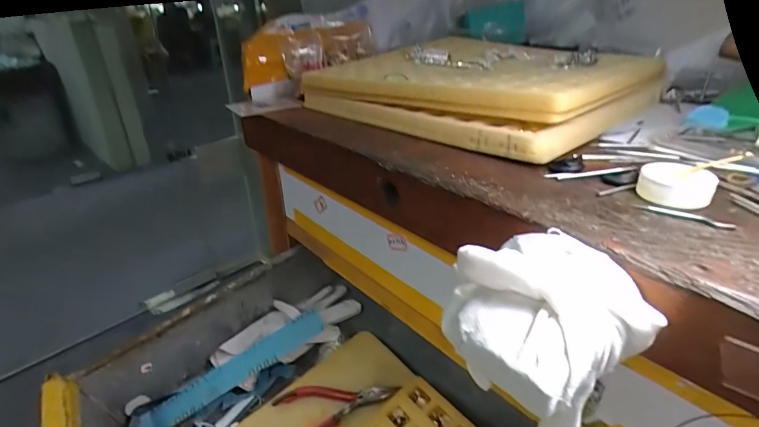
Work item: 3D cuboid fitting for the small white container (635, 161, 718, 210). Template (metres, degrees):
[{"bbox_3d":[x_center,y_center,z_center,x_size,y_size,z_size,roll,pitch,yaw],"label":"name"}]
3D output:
[{"bbox_3d":[0.151,-0.015,0.208,0.032,0.014,0.029,18,33,33],"label":"small white container"}]

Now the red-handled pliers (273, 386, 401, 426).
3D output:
[{"bbox_3d":[-0.048,0.180,0.381,0.128,0.011,0.051,-18,29,-4],"label":"red-handled pliers"}]

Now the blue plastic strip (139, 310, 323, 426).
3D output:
[{"bbox_3d":[-0.152,0.168,0.427,0.208,0.015,0.031,-31,32,-4],"label":"blue plastic strip"}]

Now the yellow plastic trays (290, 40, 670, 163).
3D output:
[{"bbox_3d":[0.085,-0.121,0.385,0.218,0.043,0.246,-24,35,-37],"label":"yellow plastic trays"}]

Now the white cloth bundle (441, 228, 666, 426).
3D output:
[{"bbox_3d":[0.065,0.060,0.178,0.064,0.084,0.064,-1,27,1],"label":"white cloth bundle"}]

